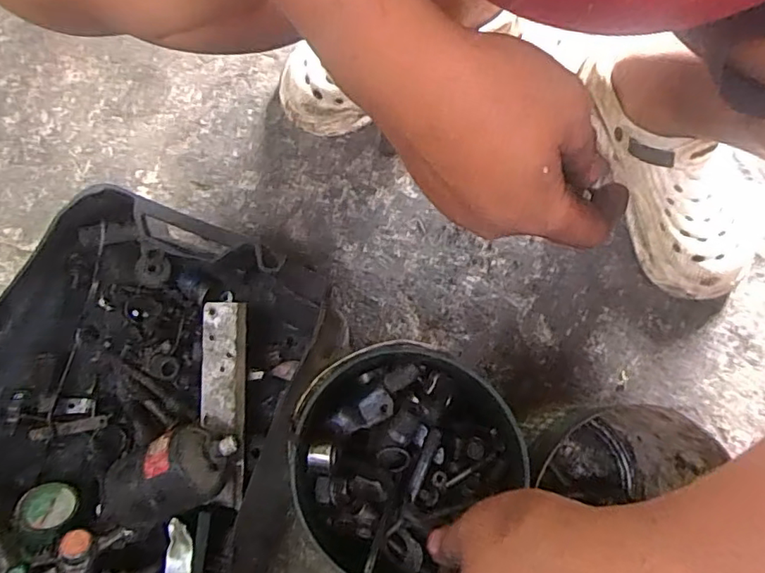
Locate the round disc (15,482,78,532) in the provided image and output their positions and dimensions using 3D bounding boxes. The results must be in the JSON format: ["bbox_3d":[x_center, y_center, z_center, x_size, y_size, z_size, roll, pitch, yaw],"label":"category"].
[{"bbox_3d":[-0.321,0.210,0.531,0.043,0.005,0.047,19,51,-25],"label":"round disc"}]

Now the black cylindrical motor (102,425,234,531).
[{"bbox_3d":[-0.205,0.181,0.528,0.133,0.059,0.073,-27,79,-5],"label":"black cylindrical motor"}]

